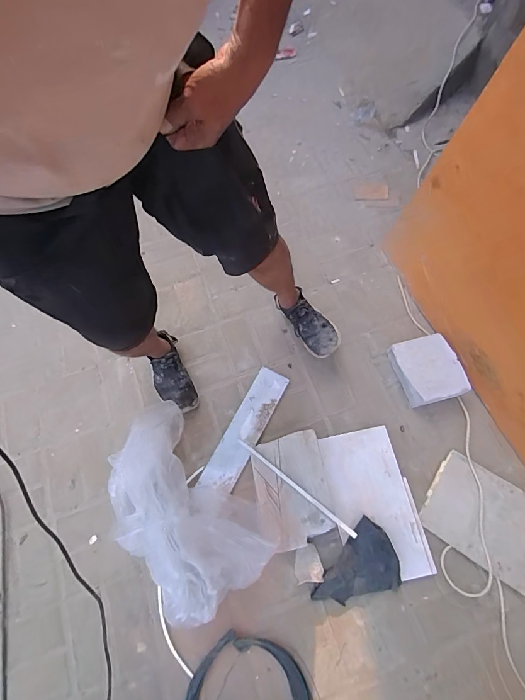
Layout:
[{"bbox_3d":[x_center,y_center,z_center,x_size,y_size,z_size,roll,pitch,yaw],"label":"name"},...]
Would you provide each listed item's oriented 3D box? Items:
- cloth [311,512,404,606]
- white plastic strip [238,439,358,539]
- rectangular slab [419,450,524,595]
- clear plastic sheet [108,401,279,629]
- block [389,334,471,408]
[{"bbox_3d":[0.263,0.587,0.925,0.162,0.049,0.236,37,74,15],"label":"cloth"},{"bbox_3d":[0.091,0.375,0.979,0.390,0.017,0.015,36,73,15],"label":"white plastic strip"},{"bbox_3d":[0.622,0.462,0.979,0.303,0.016,0.240,33,73,14],"label":"rectangular slab"},{"bbox_3d":[-0.228,0.410,0.932,0.291,0.207,0.500,-36,71,-12],"label":"clear plastic sheet"},{"bbox_3d":[0.515,0.065,1.109,0.164,0.104,0.199,-14,68,-4],"label":"block"}]

